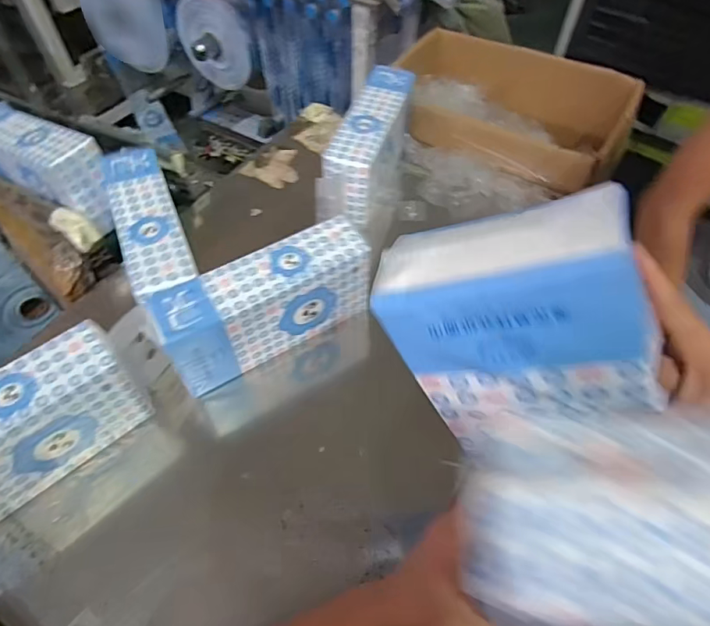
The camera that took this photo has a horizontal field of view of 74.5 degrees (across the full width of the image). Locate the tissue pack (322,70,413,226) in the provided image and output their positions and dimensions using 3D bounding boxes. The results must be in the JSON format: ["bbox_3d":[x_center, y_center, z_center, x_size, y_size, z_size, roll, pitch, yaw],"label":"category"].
[{"bbox_3d":[0.033,-0.333,0.950,0.086,0.170,0.300,18,57,12],"label":"tissue pack"}]

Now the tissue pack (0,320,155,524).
[{"bbox_3d":[-0.441,0.164,0.598,0.316,0.153,0.092,-39,64,-24],"label":"tissue pack"}]

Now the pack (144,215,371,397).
[{"bbox_3d":[-0.136,-0.014,0.733,0.311,0.147,0.092,-27,59,-18],"label":"pack"}]

